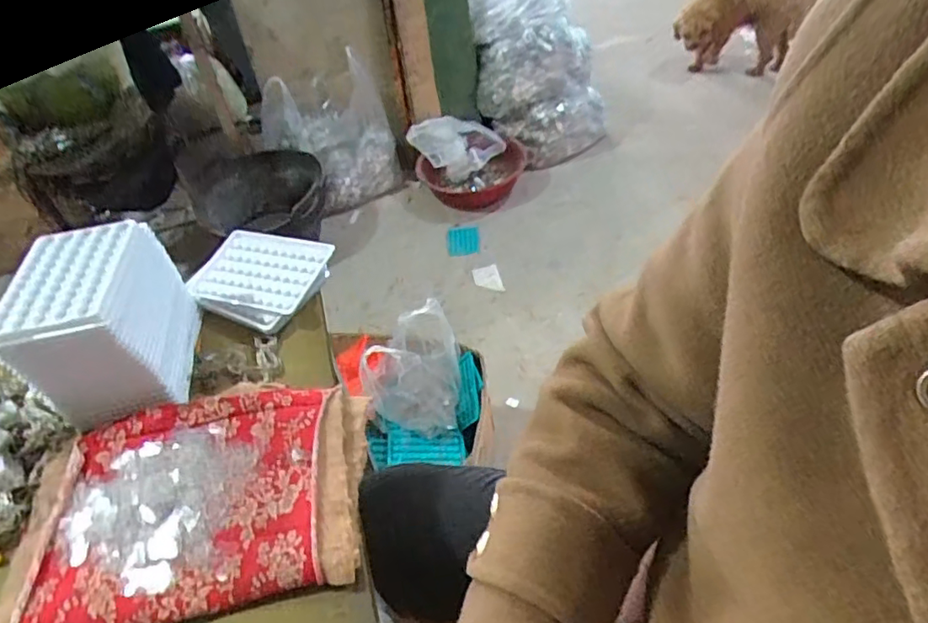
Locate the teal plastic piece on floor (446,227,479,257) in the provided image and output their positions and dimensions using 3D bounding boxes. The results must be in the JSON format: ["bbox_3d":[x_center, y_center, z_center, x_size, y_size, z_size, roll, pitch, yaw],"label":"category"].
[{"bbox_3d":[-0.004,-0.225,1.821,0.100,0.014,0.132,-8,44,2],"label":"teal plastic piece on floor"}]

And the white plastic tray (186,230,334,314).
[{"bbox_3d":[-0.214,-0.044,0.588,0.134,0.021,0.089,10,47,17],"label":"white plastic tray"}]

